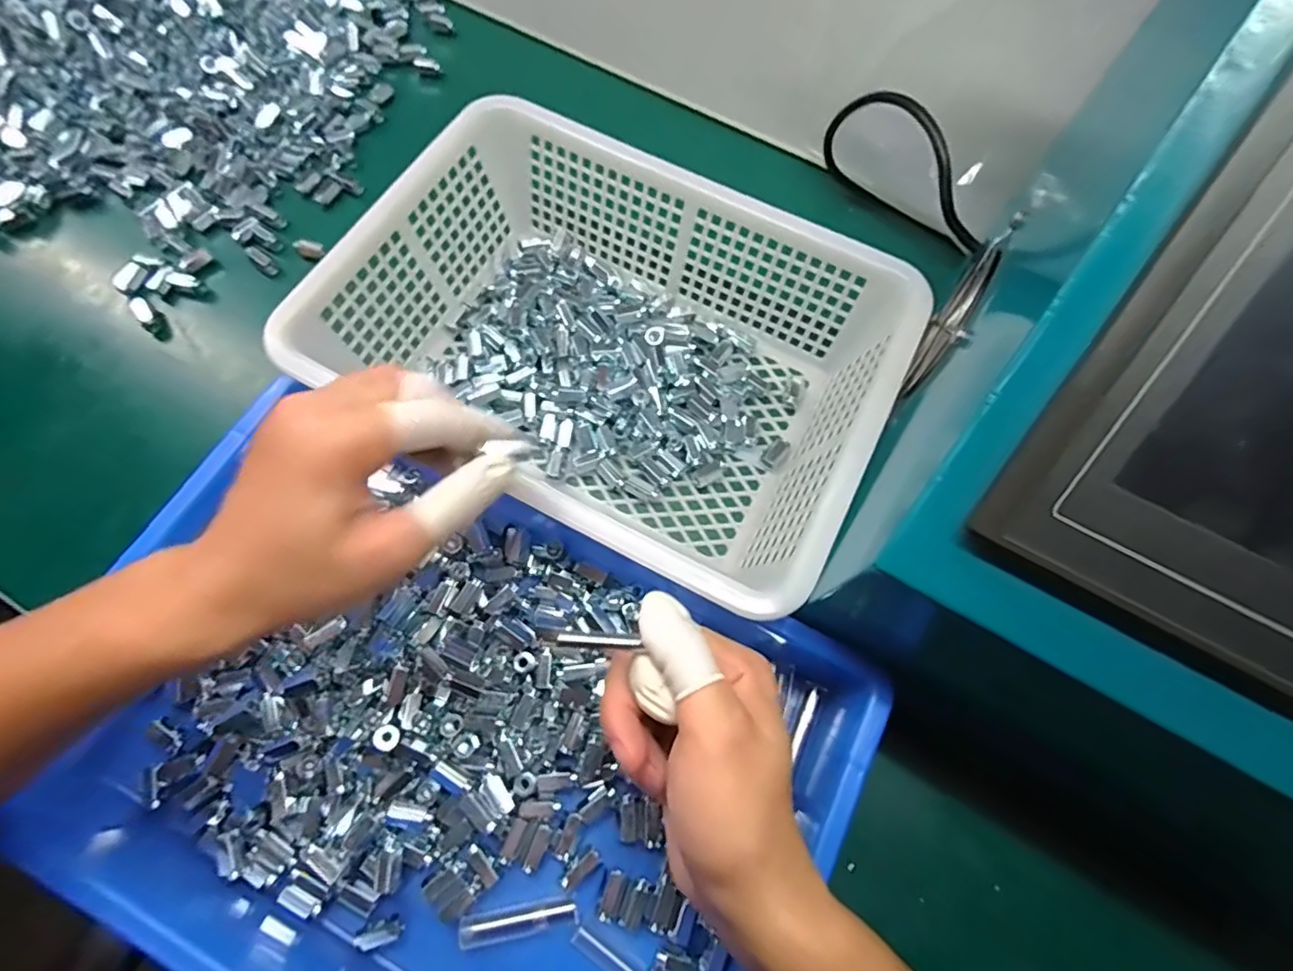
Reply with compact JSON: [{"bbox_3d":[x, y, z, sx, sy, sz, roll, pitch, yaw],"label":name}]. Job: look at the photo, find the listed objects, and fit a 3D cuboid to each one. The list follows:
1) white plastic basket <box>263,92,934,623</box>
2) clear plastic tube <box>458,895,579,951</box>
[{"bbox_3d":[-0.020,-0.084,0.366,0.313,0.090,0.226,27,74,7],"label":"white plastic basket"},{"bbox_3d":[-0.063,0.213,0.287,0.056,0.009,0.013,-10,71,-6],"label":"clear plastic tube"}]

